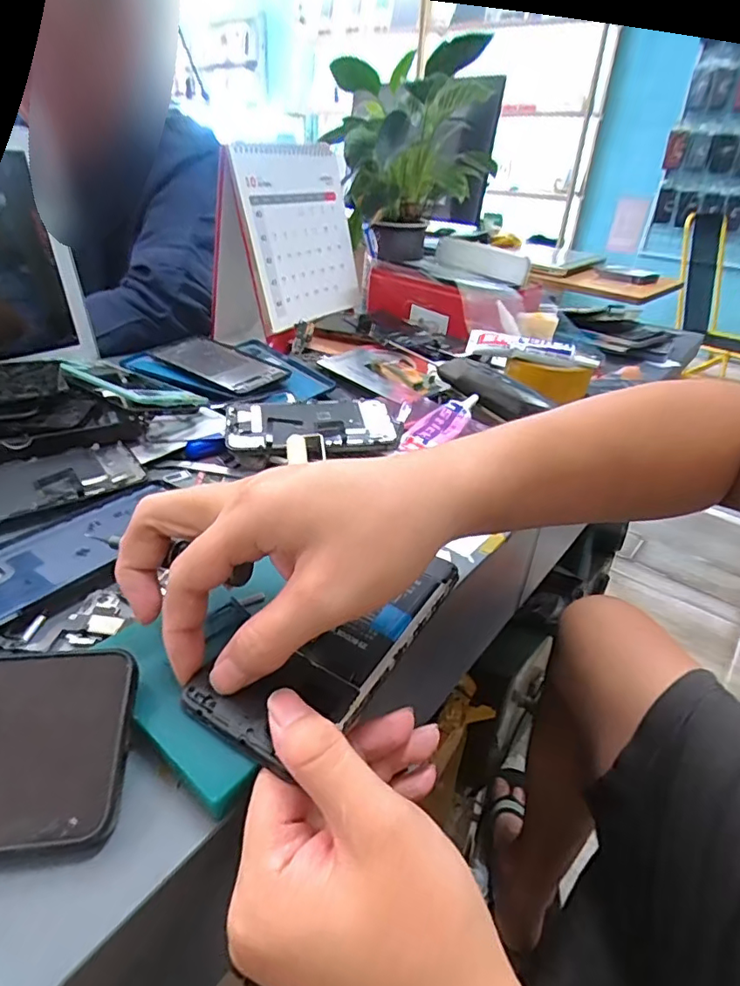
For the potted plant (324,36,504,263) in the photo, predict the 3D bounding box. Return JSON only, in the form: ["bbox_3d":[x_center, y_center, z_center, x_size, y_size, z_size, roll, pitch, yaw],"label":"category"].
[{"bbox_3d":[0.068,-0.521,0.843,0.229,0.255,0.245,4,32,2],"label":"potted plant"}]

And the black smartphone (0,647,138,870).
[{"bbox_3d":[-0.170,0.104,0.216,0.136,0.006,0.080,0,52,-10],"label":"black smartphone"}]

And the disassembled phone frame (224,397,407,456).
[{"bbox_3d":[-0.050,-0.064,0.471,0.145,0.015,0.074,-5,33,-13],"label":"disassembled phone frame"}]

